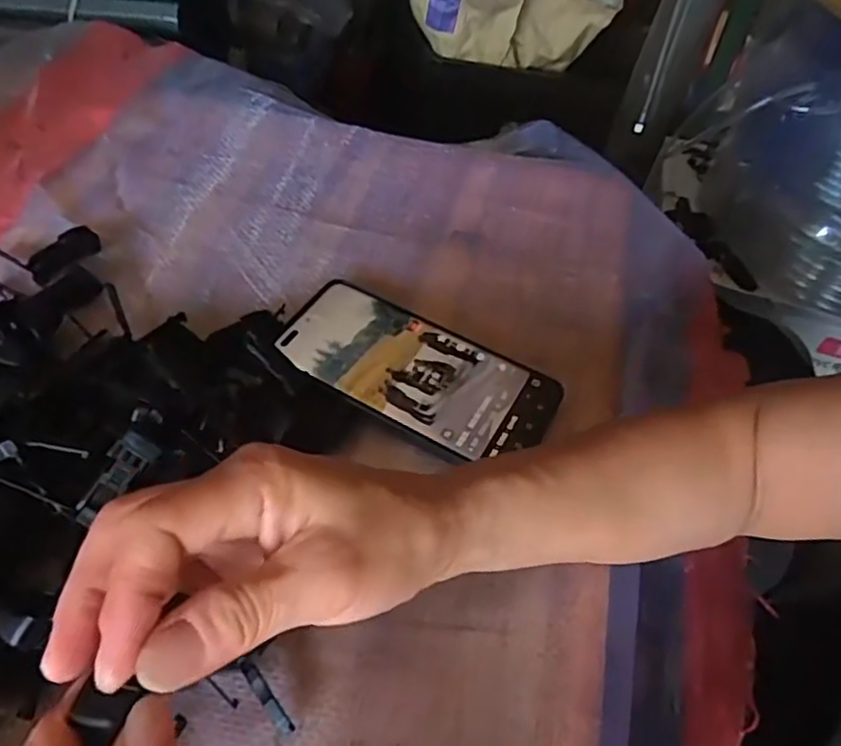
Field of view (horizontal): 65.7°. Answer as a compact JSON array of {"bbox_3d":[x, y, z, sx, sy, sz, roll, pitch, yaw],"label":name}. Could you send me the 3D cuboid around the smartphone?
[{"bbox_3d":[-0.003,-0.001,0.384,0.161,0.013,0.076,25,52,16],"label":"smartphone"}]

